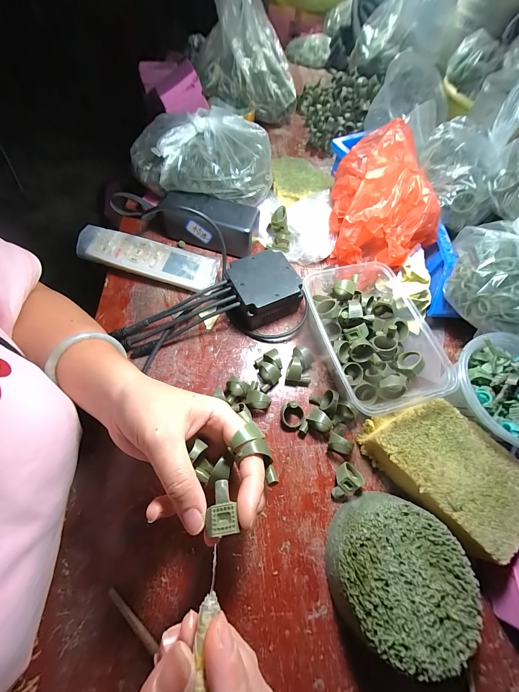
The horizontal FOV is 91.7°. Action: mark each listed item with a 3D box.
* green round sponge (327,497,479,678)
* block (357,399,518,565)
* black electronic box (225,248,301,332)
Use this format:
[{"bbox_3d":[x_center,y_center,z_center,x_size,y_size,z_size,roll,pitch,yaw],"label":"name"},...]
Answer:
[{"bbox_3d":[0.111,0.184,0.209,0.101,0.045,0.101,1,64,-3],"label":"green round sponge"},{"bbox_3d":[0.174,0.114,0.247,0.095,0.044,0.135,-39,72,-20],"label":"block"},{"bbox_3d":[0.000,-0.068,0.319,0.089,0.051,0.077,-25,68,-15],"label":"black electronic box"}]

